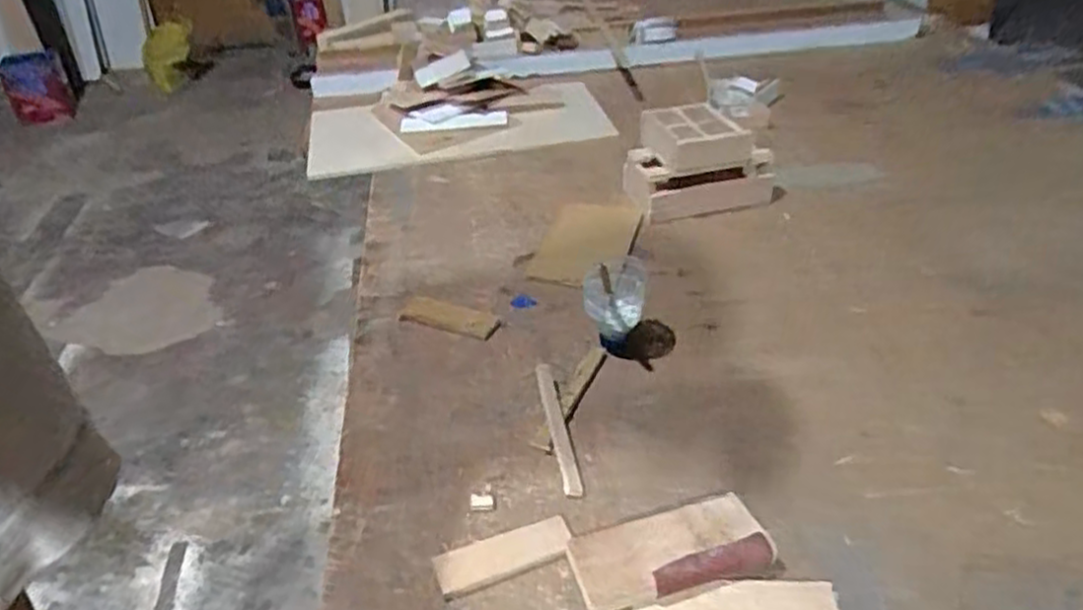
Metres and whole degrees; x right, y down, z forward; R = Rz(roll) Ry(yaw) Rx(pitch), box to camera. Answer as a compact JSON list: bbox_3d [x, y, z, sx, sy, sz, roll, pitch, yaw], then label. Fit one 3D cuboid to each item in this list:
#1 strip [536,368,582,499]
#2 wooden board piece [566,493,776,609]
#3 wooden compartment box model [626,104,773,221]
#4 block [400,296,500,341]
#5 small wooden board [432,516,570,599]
[{"bbox_3d":[0.015,0.117,0.740,0.018,0.009,0.166,-9,37,-6],"label":"strip"},{"bbox_3d":[0.101,0.196,0.607,0.149,0.031,0.078,-13,38,-11],"label":"wooden board piece"},{"bbox_3d":[0.220,-0.197,1.054,0.200,0.124,0.106,-6,37,-2],"label":"wooden compartment box model"},{"bbox_3d":[-0.106,0.013,0.881,0.107,0.010,0.046,12,40,20],"label":"block"},{"bbox_3d":[-0.030,0.205,0.627,0.111,0.008,0.040,-15,38,-14],"label":"small wooden board"}]

